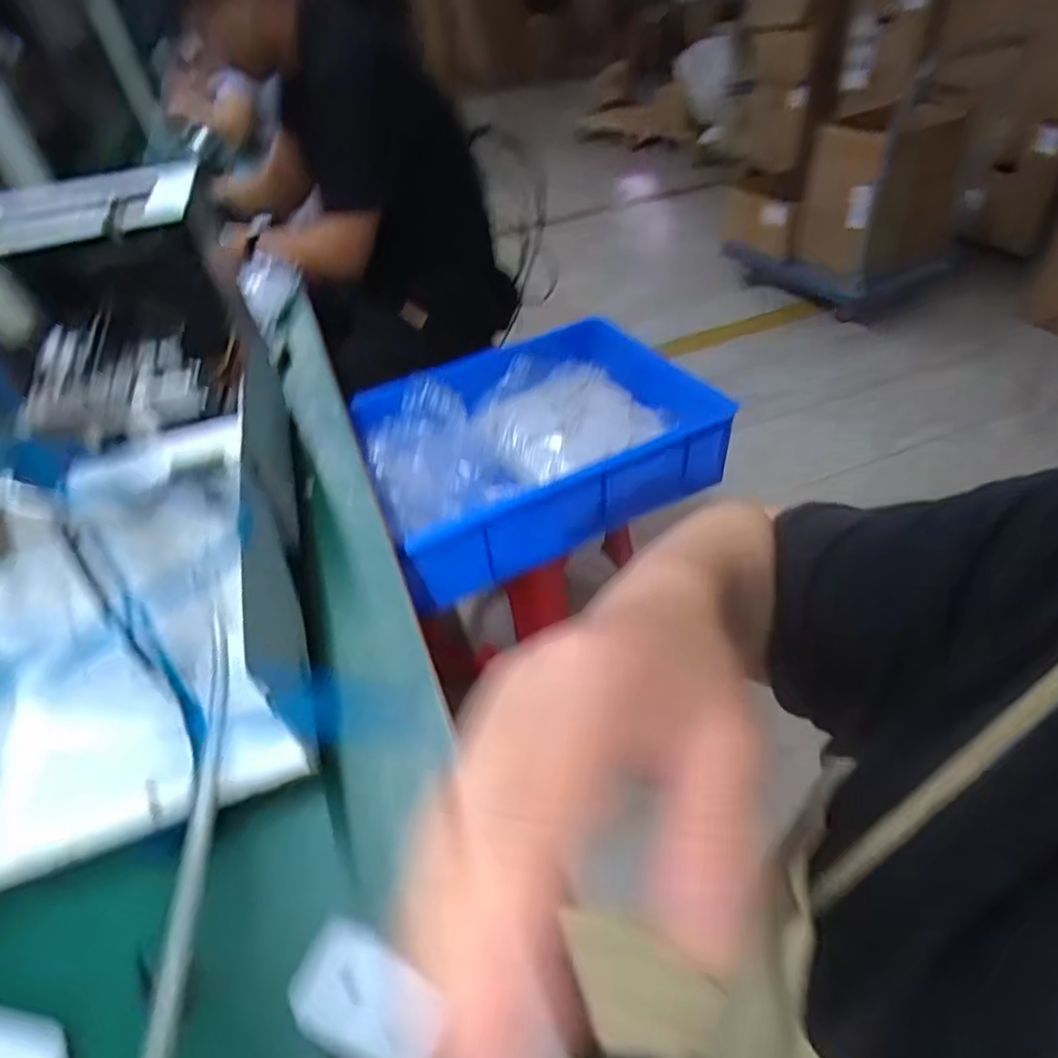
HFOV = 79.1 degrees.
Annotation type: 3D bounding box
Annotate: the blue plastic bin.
[{"bbox_3d":[0.007,-0.152,0.988,0.489,0.142,0.380,-21,45,-14],"label":"blue plastic bin"}]

